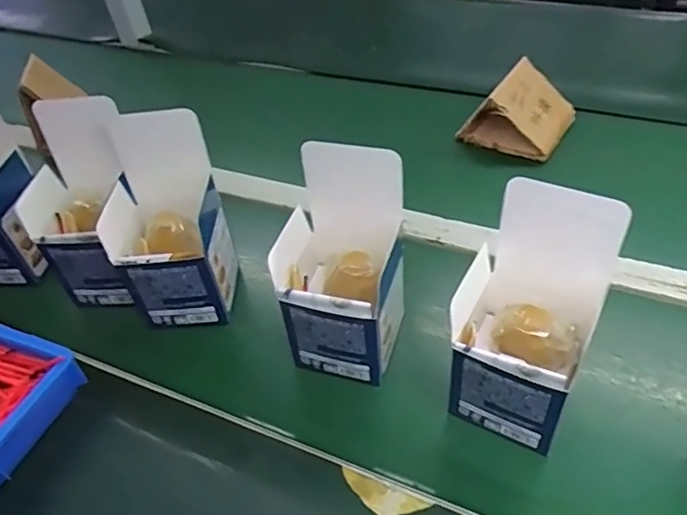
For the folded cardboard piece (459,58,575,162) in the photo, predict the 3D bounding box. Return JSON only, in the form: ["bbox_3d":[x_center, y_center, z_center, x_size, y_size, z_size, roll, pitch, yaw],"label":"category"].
[{"bbox_3d":[0.219,-0.186,0.711,0.115,0.082,0.104,19,46,28],"label":"folded cardboard piece"}]

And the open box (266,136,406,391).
[{"bbox_3d":[-0.001,0.005,0.477,0.097,0.169,0.112,4,41,13],"label":"open box"}]

